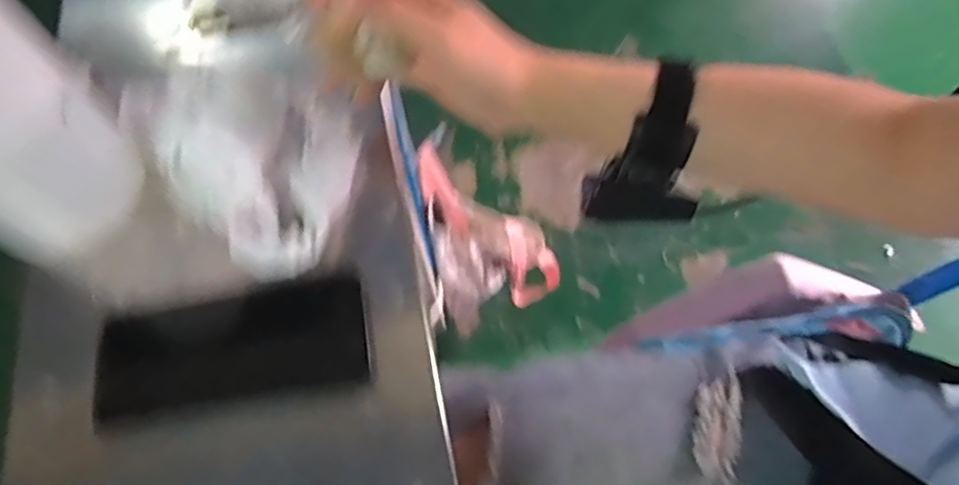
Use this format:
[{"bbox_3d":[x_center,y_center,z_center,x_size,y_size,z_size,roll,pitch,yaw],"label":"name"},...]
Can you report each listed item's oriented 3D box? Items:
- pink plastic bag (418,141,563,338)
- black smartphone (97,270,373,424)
[{"bbox_3d":[-0.007,-0.017,0.951,0.134,0.363,0.170,9,60,35],"label":"pink plastic bag"},{"bbox_3d":[-0.139,0.058,0.351,0.146,0.011,0.064,-12,64,-3],"label":"black smartphone"}]

